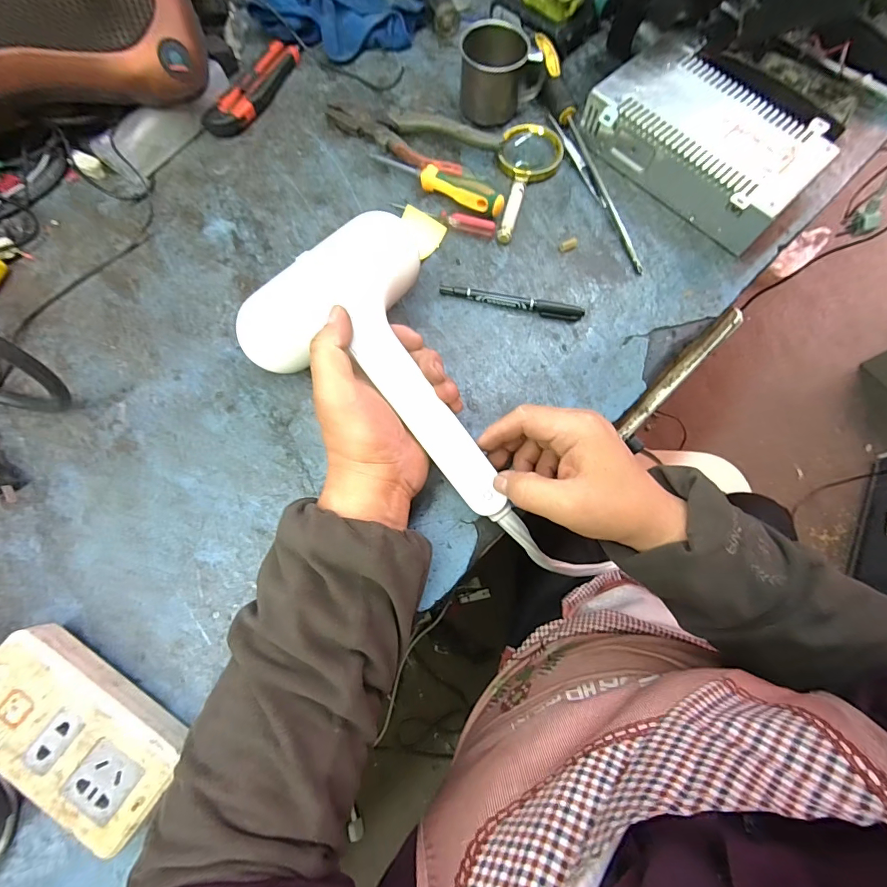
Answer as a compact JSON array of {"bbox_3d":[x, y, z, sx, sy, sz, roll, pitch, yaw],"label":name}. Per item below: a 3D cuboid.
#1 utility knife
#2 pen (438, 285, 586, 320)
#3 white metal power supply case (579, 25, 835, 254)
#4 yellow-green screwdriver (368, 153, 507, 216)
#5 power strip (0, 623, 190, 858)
[{"bbox_3d":[-0.206,-0.391,0.460,0.038,0.019,0.137,28,76,7],"label":"utility knife"},{"bbox_3d":[0.064,-0.135,0.398,0.135,0.011,0.012,13,75,3],"label":"pen"},{"bbox_3d":[0.262,-0.308,0.426,0.136,0.051,0.211,-43,79,-11],"label":"white metal power supply case"},{"bbox_3d":[-0.009,-0.269,0.423,0.154,0.029,0.024,36,77,9],"label":"yellow-green screwdriver"},{"bbox_3d":[-0.249,0.192,0.286,0.147,0.044,0.072,33,77,8],"label":"power strip"}]

